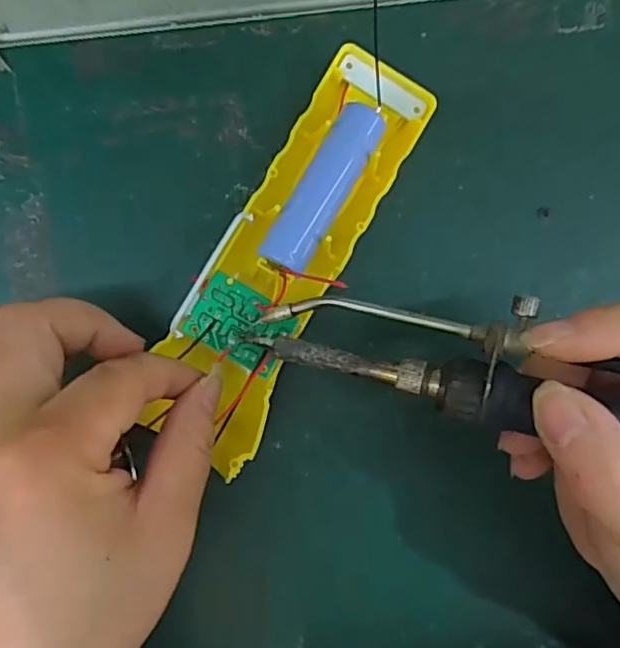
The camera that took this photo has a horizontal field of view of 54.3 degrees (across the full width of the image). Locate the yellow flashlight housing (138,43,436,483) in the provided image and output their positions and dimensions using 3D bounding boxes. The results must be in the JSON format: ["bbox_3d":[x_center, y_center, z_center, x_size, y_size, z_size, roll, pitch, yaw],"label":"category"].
[{"bbox_3d":[-0.006,-0.028,0.218,0.044,0.025,0.157,28,82,-6],"label":"yellow flashlight housing"}]

